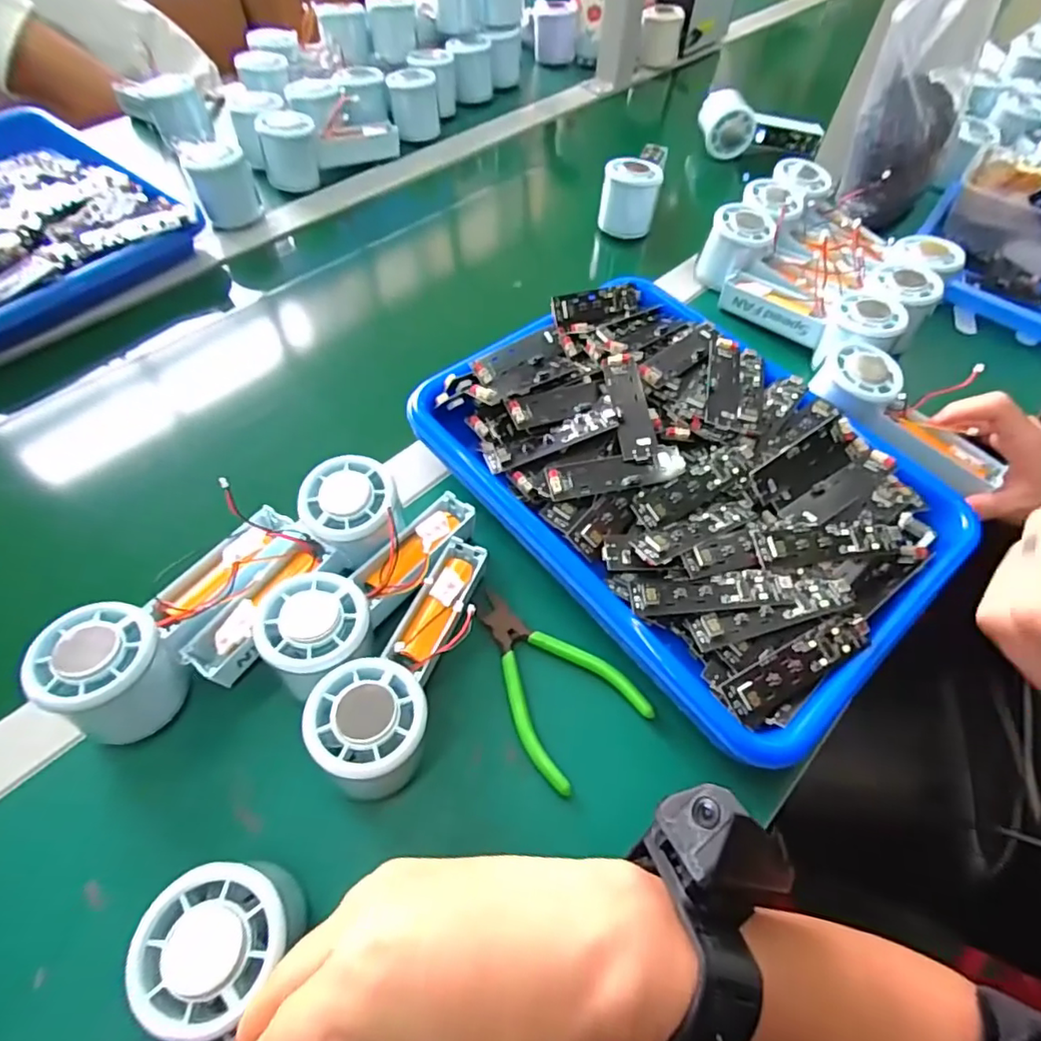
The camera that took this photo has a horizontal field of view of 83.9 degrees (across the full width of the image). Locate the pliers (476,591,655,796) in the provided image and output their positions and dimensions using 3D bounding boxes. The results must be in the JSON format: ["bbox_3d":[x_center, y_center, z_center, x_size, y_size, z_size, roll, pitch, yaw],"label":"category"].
[{"bbox_3d":[0.015,0.091,0.351,0.074,0.009,0.117,-32,63,-21],"label":"pliers"}]

